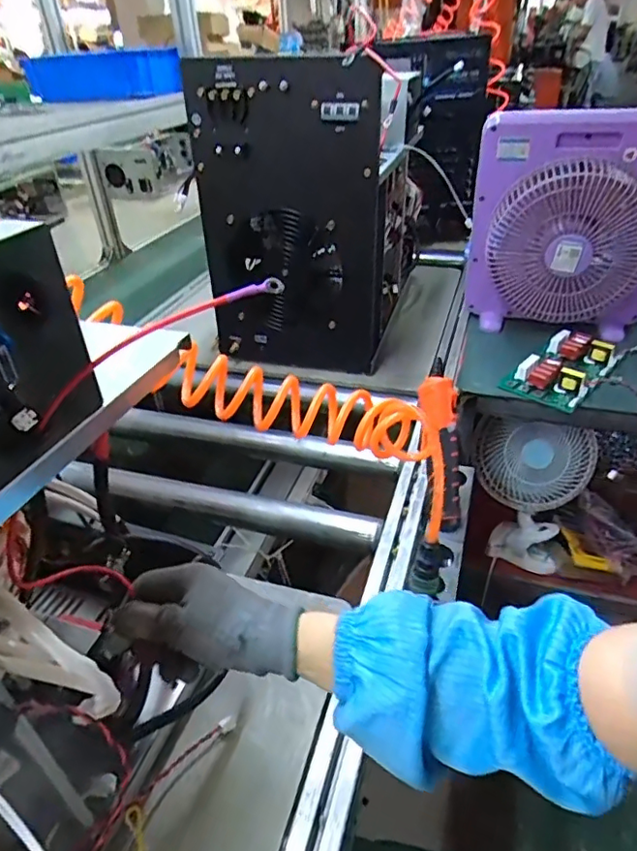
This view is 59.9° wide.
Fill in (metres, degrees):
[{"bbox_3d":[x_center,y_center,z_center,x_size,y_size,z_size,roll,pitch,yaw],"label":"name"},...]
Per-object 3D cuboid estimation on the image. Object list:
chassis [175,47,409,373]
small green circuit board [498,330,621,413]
[{"bbox_3d":[-0.016,-0.348,0.933,0.294,0.443,0.267,9,37,16],"label":"chassis"},{"bbox_3d":[0.388,-0.087,0.865,0.186,0.042,0.115,-28,42,-31],"label":"small green circuit board"}]

